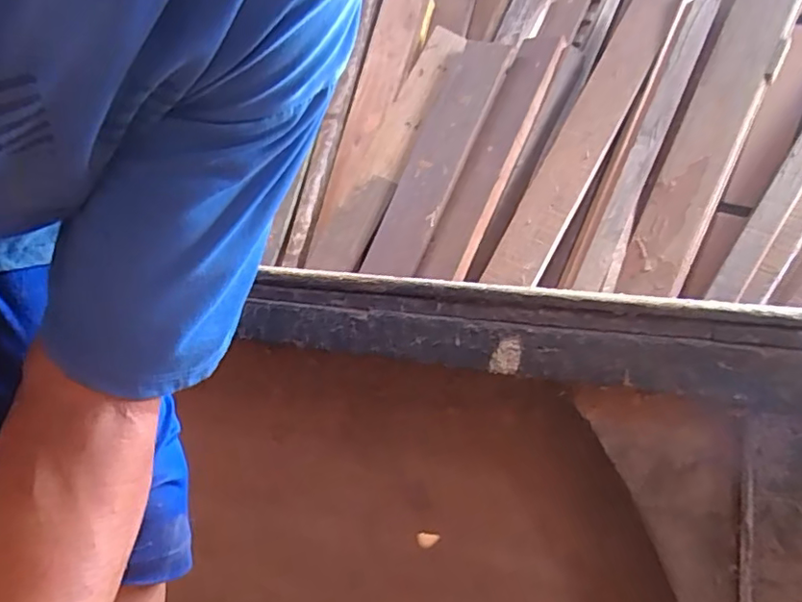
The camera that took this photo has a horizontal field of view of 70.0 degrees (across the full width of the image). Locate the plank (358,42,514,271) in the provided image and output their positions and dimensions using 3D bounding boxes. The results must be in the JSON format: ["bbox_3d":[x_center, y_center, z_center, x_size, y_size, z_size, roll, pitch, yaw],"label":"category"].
[{"bbox_3d":[0.085,-0.355,1.407,0.157,0.622,0.016,21,-4,28],"label":"plank"}]

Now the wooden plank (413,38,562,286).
[{"bbox_3d":[0.213,-0.335,1.355,0.112,0.613,0.018,23,-5,24],"label":"wooden plank"}]

